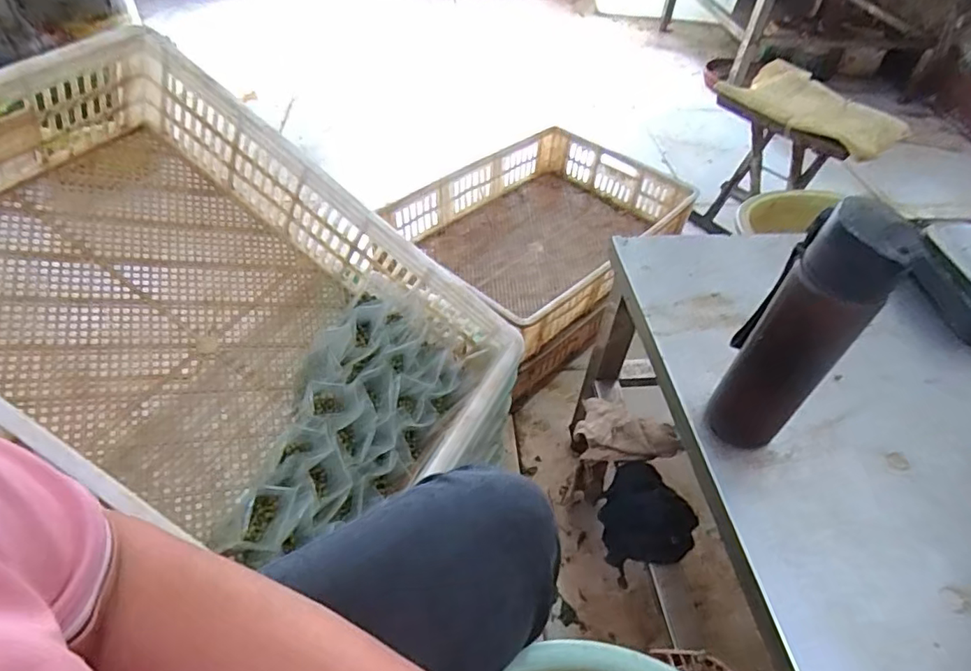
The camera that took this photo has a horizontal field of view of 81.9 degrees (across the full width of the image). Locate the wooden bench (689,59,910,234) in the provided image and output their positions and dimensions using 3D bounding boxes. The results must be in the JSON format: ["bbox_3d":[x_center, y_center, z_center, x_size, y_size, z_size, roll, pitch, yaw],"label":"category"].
[{"bbox_3d":[0.789,-0.458,1.484,0.276,0.333,0.414,-25,54,-25],"label":"wooden bench"}]

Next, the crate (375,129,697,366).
[{"bbox_3d":[0.130,-0.239,1.199,0.426,0.123,0.617,37,54,26],"label":"crate"}]

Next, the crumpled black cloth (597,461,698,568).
[{"bbox_3d":[0.208,0.240,0.733,0.121,0.082,0.112,37,54,26],"label":"crumpled black cloth"}]

